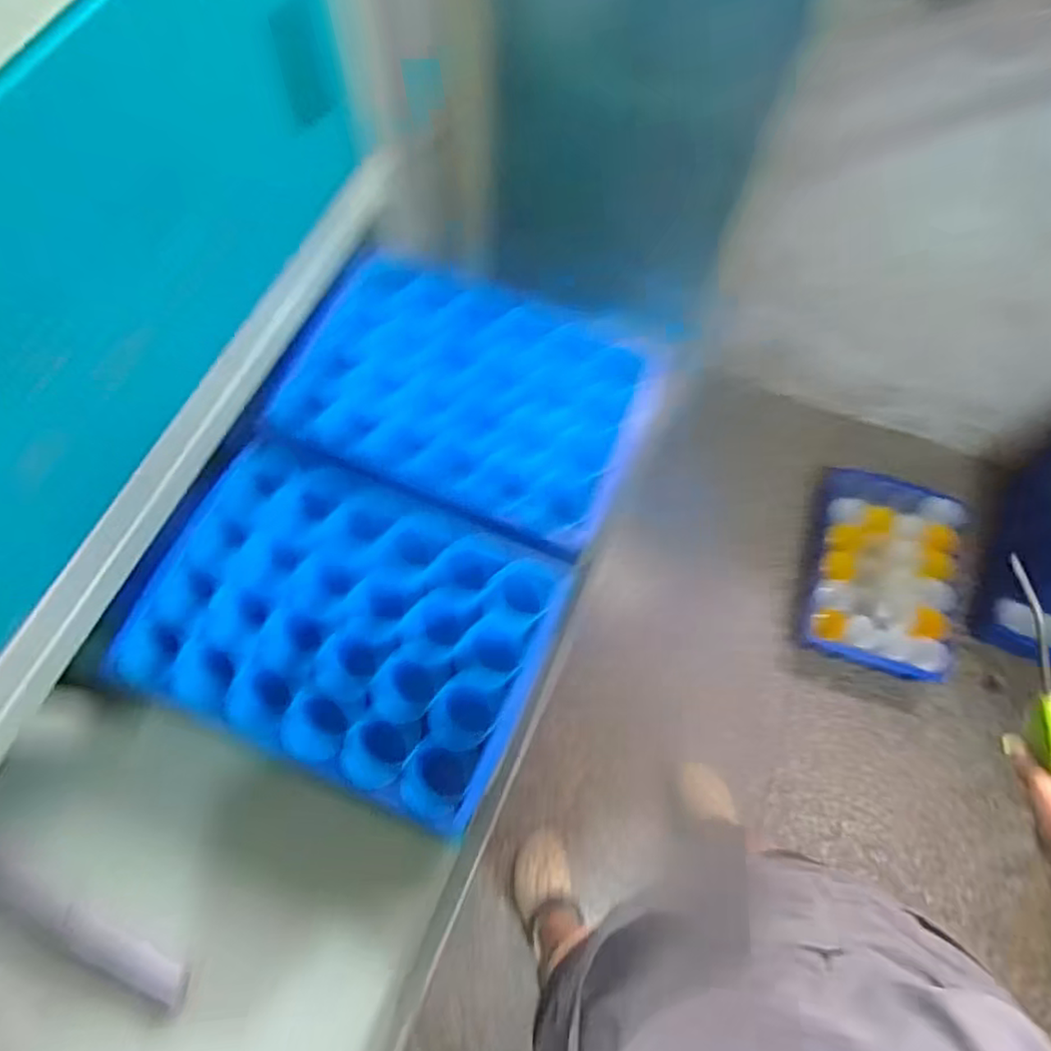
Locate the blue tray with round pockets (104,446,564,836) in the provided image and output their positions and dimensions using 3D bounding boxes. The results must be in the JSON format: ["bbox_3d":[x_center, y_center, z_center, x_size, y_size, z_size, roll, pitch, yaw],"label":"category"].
[{"bbox_3d":[-0.182,0.093,0.663,0.386,0.035,0.282,22,70,8],"label":"blue tray with round pockets"}]

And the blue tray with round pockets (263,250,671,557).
[{"bbox_3d":[-0.057,-0.168,0.772,0.389,0.048,0.296,22,70,7],"label":"blue tray with round pockets"}]

